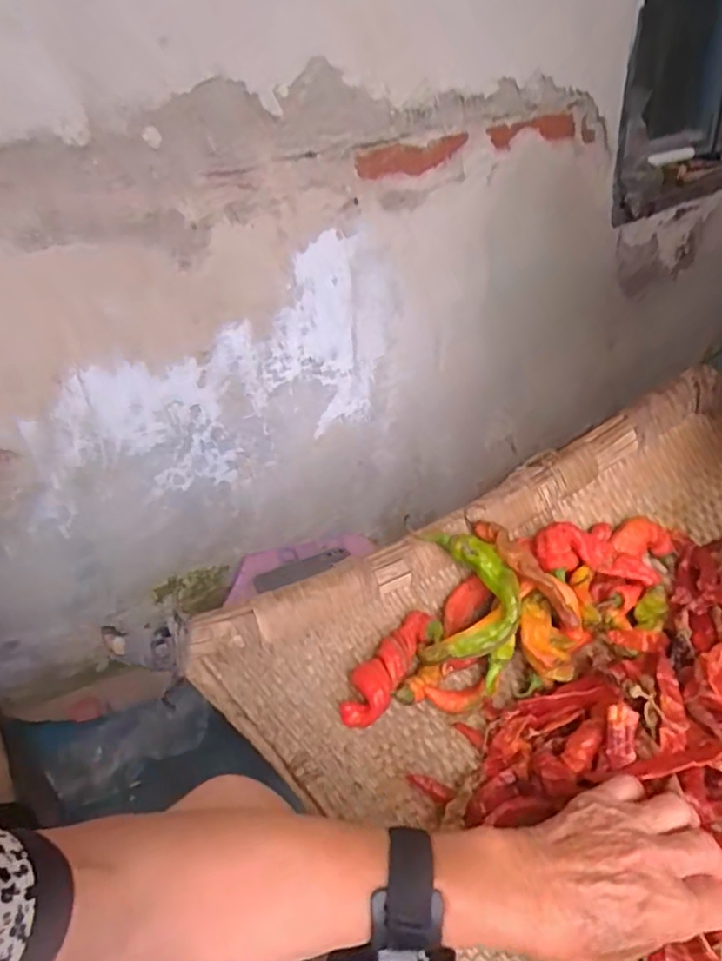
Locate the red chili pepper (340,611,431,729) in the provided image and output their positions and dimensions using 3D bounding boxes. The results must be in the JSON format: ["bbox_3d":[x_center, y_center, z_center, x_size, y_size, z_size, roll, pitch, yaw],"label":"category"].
[{"bbox_3d":[0.022,0.154,0.513,0.036,0.030,0.112,16,41,31],"label":"red chili pepper"}]

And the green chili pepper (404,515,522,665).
[{"bbox_3d":[0.093,0.098,0.529,0.083,0.021,0.112,-2,67,5],"label":"green chili pepper"}]

